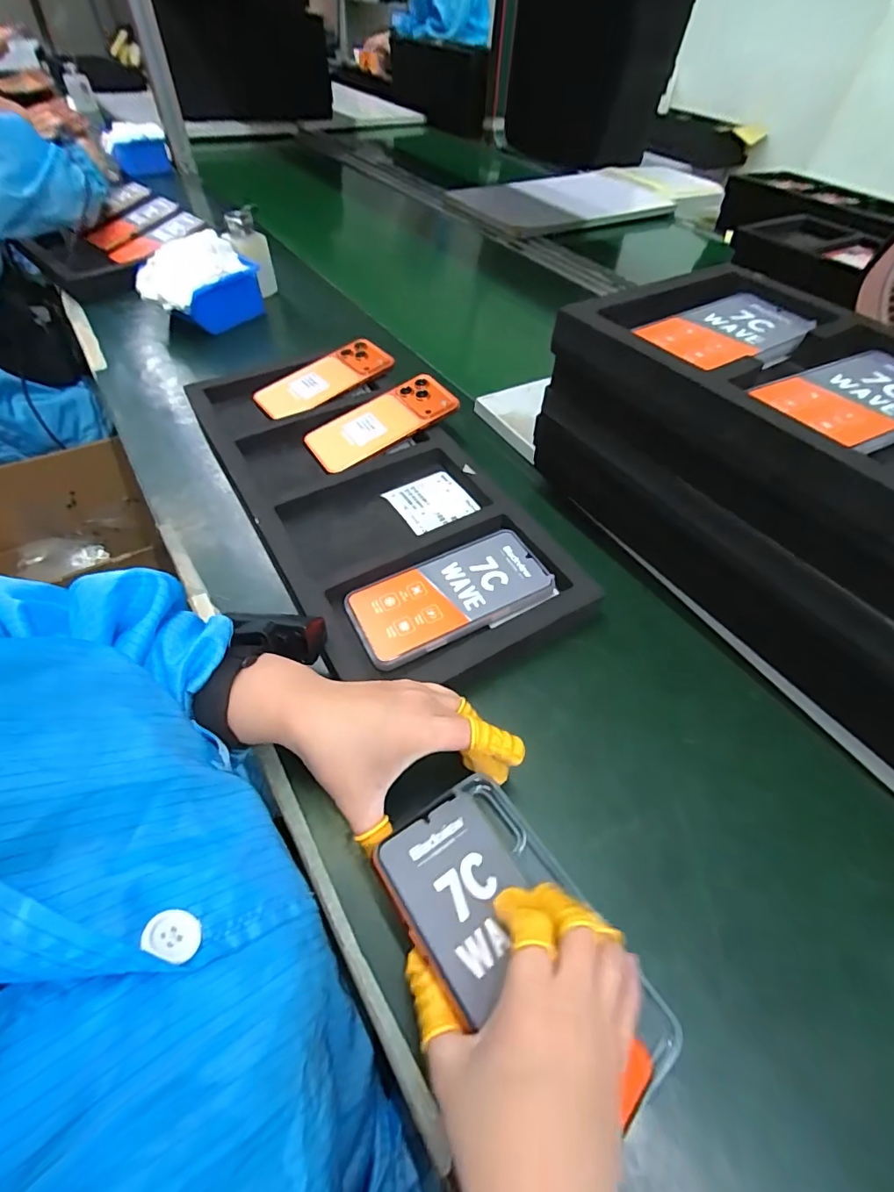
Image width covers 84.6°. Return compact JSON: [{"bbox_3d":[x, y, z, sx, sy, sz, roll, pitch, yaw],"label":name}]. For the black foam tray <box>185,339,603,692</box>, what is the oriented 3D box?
[{"bbox_3d":[-0.083,-0.119,0.490,0.234,0.036,0.477,-23,57,-21],"label":"black foam tray"}]

